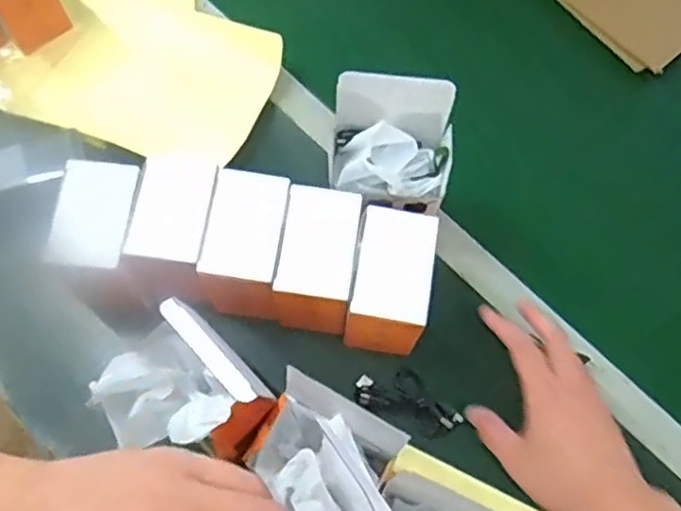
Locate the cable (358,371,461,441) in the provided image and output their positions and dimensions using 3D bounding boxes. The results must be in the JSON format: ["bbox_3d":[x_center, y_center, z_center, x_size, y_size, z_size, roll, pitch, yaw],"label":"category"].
[{"bbox_3d":[0.065,0.133,0.621,0.097,0.012,0.050,26,71,9],"label":"cable"}]

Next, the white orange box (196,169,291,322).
[{"bbox_3d":[-0.082,-0.001,0.613,0.063,0.113,0.113,9,69,3],"label":"white orange box"}]

